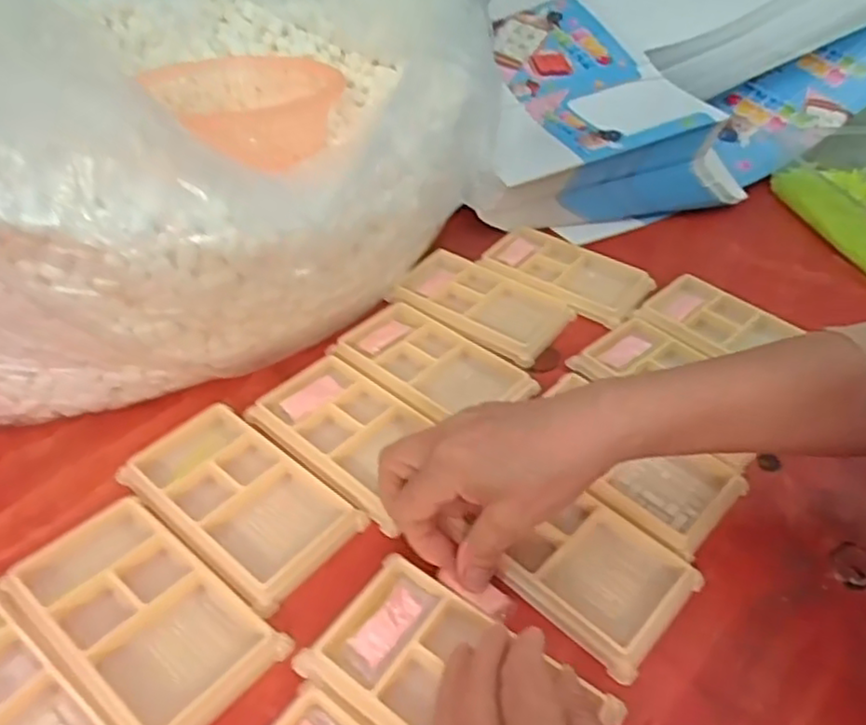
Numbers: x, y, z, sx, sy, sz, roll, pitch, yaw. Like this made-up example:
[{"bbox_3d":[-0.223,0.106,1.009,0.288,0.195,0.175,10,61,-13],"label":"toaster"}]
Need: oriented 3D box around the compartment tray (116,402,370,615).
[{"bbox_3d":[-0.116,0.080,0.400,0.139,0.017,0.081,31,50,26],"label":"compartment tray"}]

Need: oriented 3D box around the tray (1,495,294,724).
[{"bbox_3d":[-0.149,0.126,0.339,0.137,0.020,0.077,31,50,26],"label":"tray"}]

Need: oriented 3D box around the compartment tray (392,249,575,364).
[{"bbox_3d":[0.036,-0.048,0.548,0.137,0.018,0.080,28,48,23],"label":"compartment tray"}]

